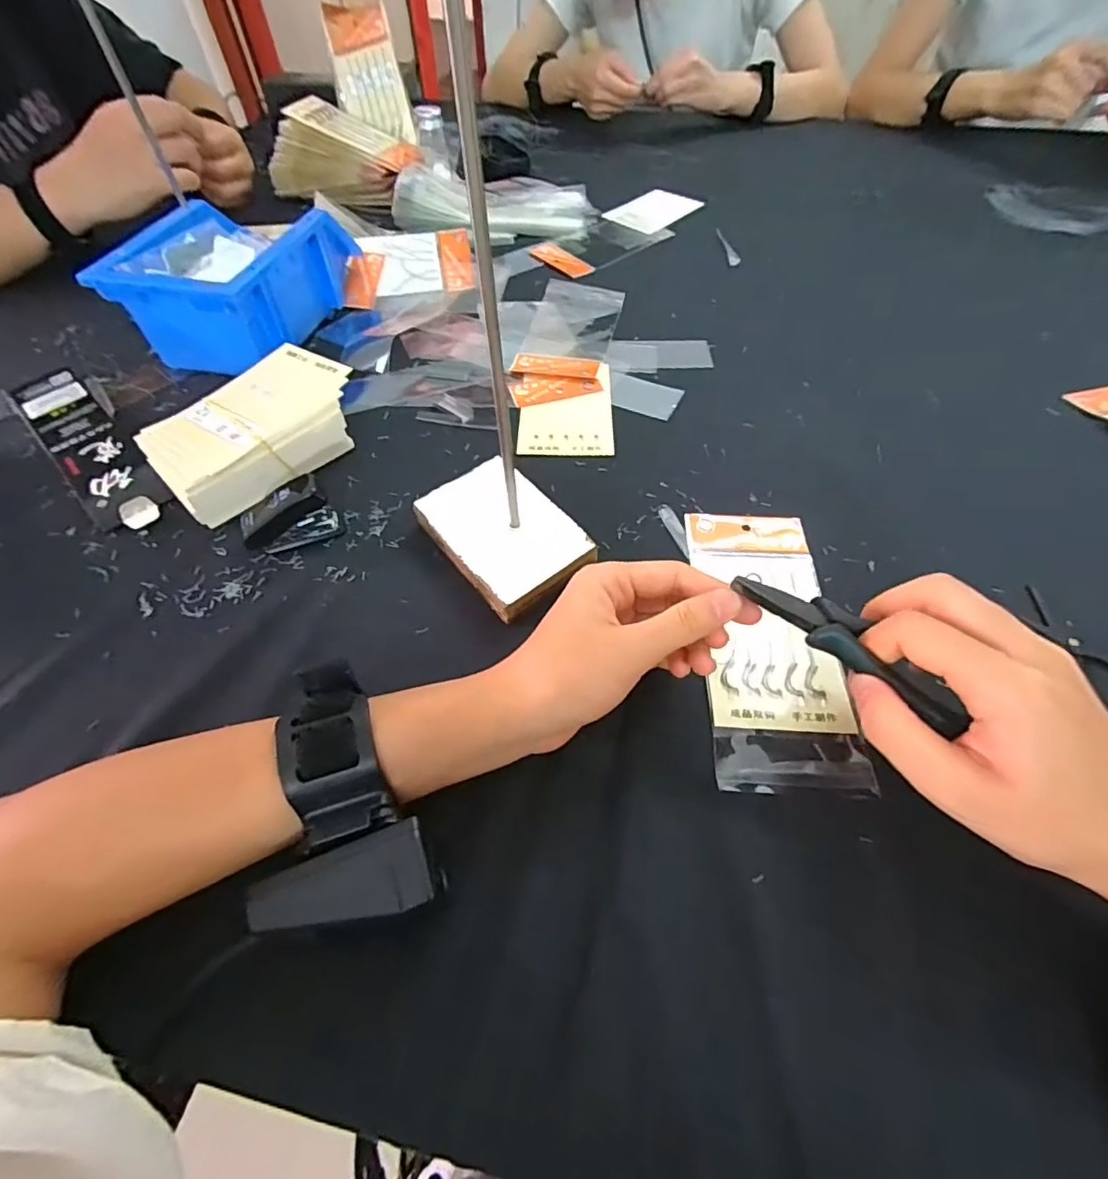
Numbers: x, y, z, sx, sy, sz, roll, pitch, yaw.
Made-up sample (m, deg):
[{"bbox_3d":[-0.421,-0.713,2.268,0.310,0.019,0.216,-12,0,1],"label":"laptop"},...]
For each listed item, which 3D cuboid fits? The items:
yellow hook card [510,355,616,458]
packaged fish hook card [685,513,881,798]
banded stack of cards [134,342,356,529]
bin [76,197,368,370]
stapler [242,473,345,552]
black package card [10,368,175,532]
[{"bbox_3d":[0.006,-0.146,0.425,0.077,0.005,0.118,0,54,1],"label":"yellow hook card"},{"bbox_3d":[0.118,0.022,0.302,0.072,0.004,0.172,2,54,3],"label":"packaged fish hook card"},{"bbox_3d":[-0.202,-0.107,0.376,0.080,0.043,0.134,33,61,22],"label":"banded stack of cards"},{"bbox_3d":[-0.264,-0.260,0.460,0.123,0.075,0.165,8,55,7],"label":"bin"},{"bbox_3d":[-0.163,-0.044,0.334,0.054,0.037,0.018,-18,56,-11],"label":"stapler"},{"bbox_3d":[-0.342,-0.109,0.397,0.194,0.008,0.047,38,63,25],"label":"black package card"}]

